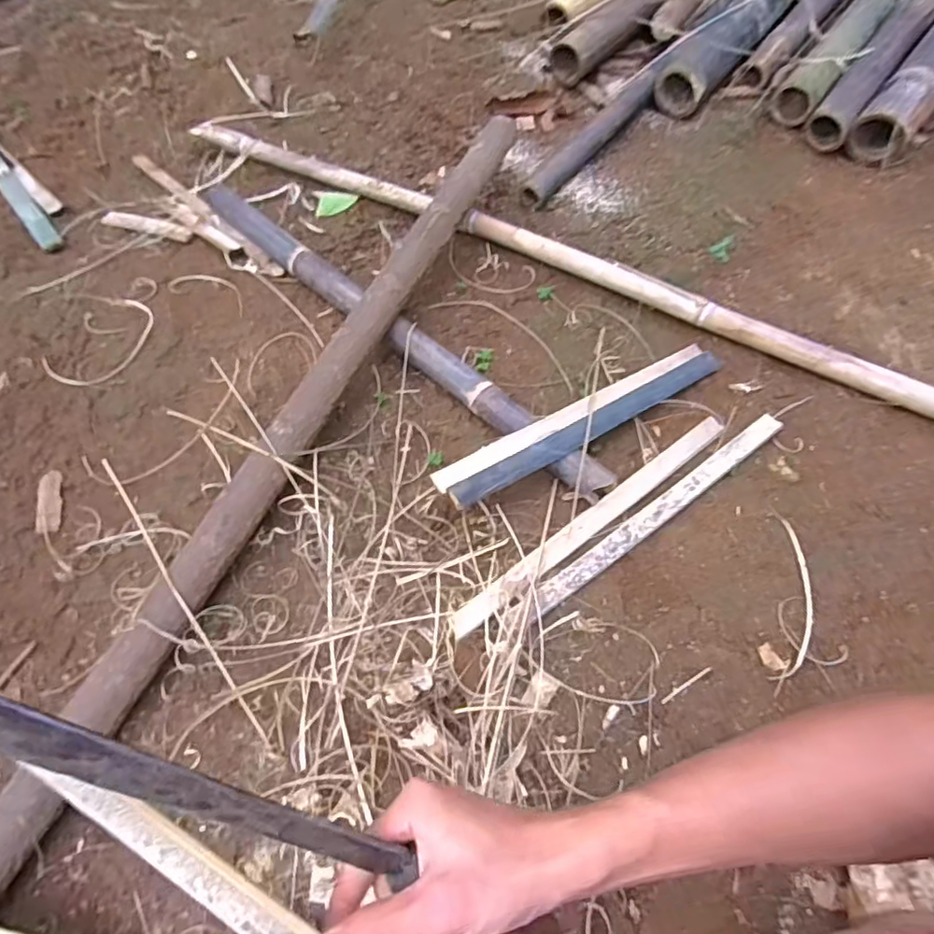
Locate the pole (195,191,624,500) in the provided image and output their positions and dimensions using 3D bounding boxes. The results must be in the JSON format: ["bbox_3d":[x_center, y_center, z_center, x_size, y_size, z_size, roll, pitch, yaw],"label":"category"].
[{"bbox_3d":[-0.126,-0.208,0.866,0.795,0.043,0.047,38,70,19],"label":"pole"}]

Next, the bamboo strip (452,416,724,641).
[{"bbox_3d":[0.160,0.061,0.744,0.438,0.013,0.030,-36,67,-15],"label":"bamboo strip"}]

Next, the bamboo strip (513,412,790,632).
[{"bbox_3d":[0.229,0.061,0.739,0.433,0.016,0.028,-34,67,-14],"label":"bamboo strip"}]

